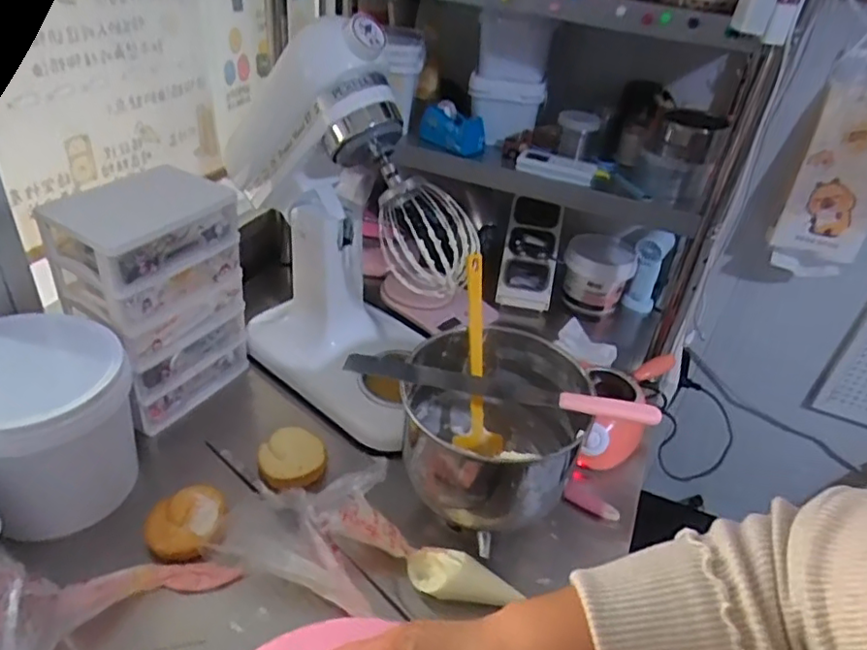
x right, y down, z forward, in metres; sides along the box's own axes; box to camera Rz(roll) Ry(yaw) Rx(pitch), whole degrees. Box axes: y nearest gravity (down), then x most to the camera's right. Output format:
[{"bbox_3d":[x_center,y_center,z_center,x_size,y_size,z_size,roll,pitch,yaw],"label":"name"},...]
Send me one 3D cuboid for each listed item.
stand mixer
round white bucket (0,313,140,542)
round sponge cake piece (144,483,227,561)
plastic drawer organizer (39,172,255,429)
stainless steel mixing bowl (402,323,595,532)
[{"bbox_3d":[-0.112,-0.131,0.851,0.217,0.485,0.338,-22,45,-35],"label":"stand mixer"},{"bbox_3d":[-0.458,0.108,0.714,0.186,0.187,0.184,5,35,-3],"label":"round white bucket"},{"bbox_3d":[-0.295,0.229,0.722,0.088,0.028,0.099,-4,37,-15],"label":"round sponge cake piece"},{"bbox_3d":[-0.388,-0.038,0.856,0.137,0.313,0.202,24,39,22],"label":"plastic drawer organizer"},{"bbox_3d":[0.062,0.140,0.748,0.213,0.188,0.216,5,35,-3],"label":"stainless steel mixing bowl"}]

